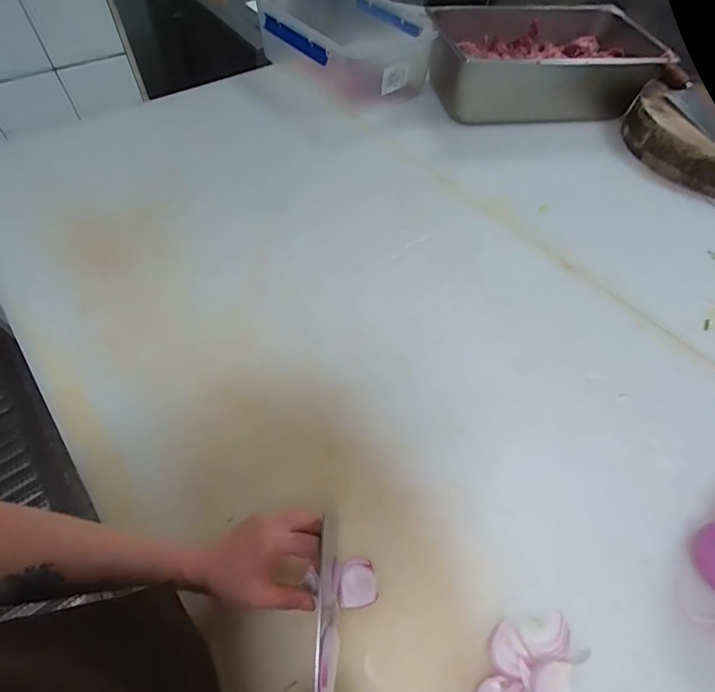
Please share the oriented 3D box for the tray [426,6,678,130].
[{"bbox_3d":[0.473,-0.718,1.017,0.559,0.137,0.329,-9,57,-5],"label":"tray"}]

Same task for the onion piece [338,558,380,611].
[{"bbox_3d":[-0.001,0.259,0.442,0.041,0.024,0.044,-12,57,-7],"label":"onion piece"}]

